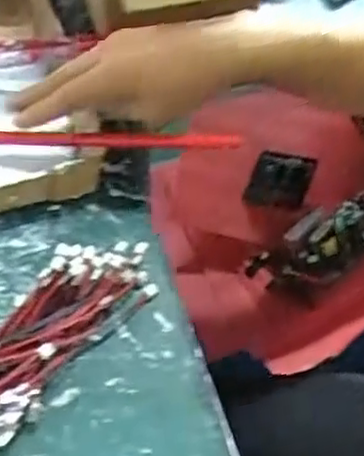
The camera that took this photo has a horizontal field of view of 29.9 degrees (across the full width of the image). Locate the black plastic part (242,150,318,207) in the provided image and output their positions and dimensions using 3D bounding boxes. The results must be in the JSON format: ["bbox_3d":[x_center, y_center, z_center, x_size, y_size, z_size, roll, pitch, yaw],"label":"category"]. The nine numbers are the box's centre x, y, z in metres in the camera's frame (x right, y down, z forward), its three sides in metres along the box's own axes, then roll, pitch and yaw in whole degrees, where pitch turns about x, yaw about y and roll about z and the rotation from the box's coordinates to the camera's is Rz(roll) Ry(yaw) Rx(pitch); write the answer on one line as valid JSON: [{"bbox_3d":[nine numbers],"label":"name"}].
[{"bbox_3d":[0.148,-0.071,1.027,0.102,0.098,0.012,-2,38,-21],"label":"black plastic part"}]

